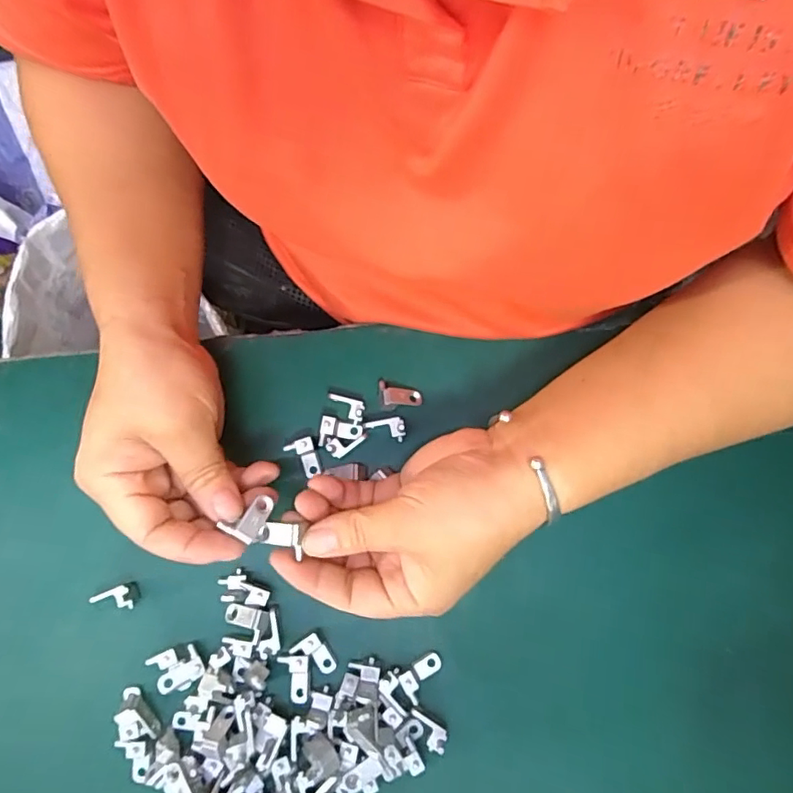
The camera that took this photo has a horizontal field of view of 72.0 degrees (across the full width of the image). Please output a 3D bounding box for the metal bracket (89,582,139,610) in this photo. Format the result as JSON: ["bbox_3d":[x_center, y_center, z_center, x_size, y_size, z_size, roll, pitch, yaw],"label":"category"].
[{"bbox_3d":[-0.153,0.111,0.297,0.023,0.010,0.013,-19,80,-3],"label":"metal bracket"}]

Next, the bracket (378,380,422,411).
[{"bbox_3d":[0.002,-0.002,0.314,0.024,0.011,0.017,-4,80,0],"label":"bracket"}]

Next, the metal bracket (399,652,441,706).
[{"bbox_3d":[0.014,0.147,0.289,0.024,0.005,0.015,-35,81,-30],"label":"metal bracket"}]

